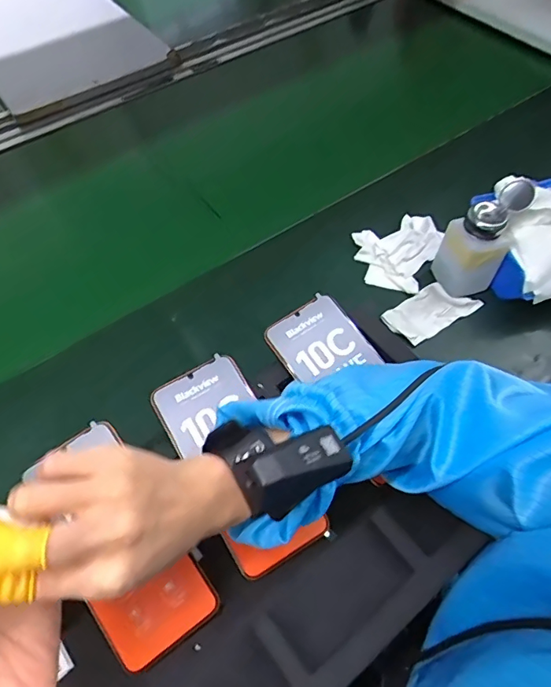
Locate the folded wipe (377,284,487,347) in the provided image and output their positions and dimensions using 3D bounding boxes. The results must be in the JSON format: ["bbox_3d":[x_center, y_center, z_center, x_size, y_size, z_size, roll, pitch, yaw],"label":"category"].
[{"bbox_3d":[0.174,-0.037,0.558,0.100,0.009,0.050,-30,75,-9],"label":"folded wipe"}]

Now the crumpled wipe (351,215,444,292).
[{"bbox_3d":[0.142,-0.116,0.602,0.095,0.032,0.108,22,60,16],"label":"crumpled wipe"}]

